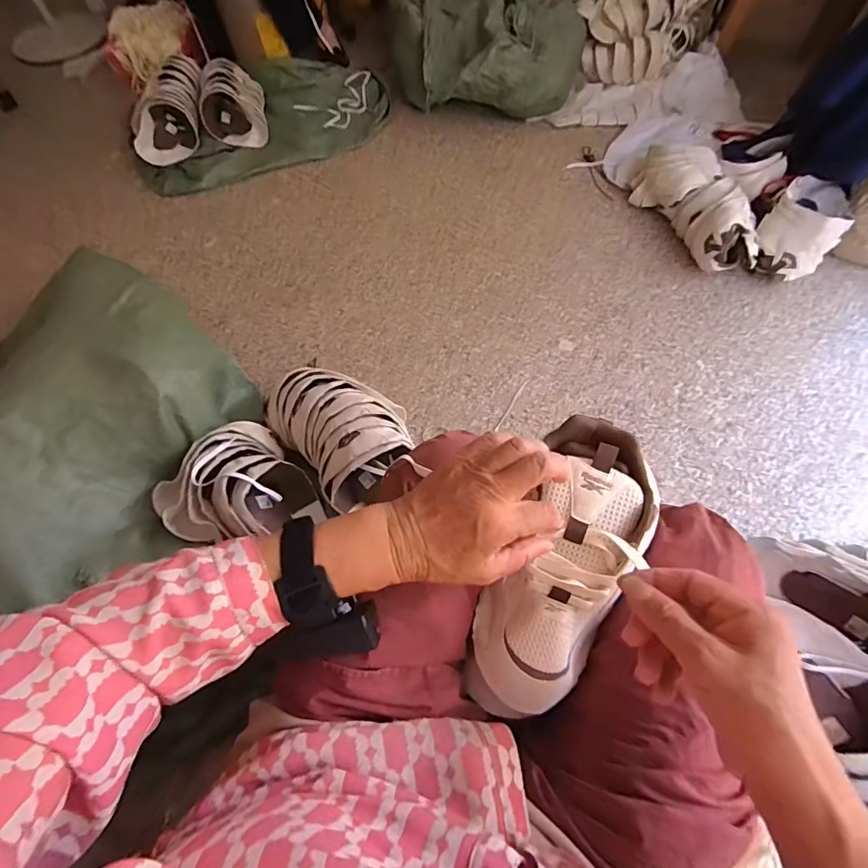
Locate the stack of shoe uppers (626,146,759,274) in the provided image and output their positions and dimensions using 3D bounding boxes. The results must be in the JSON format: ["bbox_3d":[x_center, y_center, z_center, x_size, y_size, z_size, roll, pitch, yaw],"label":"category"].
[{"bbox_3d":[0.635,-0.548,1.082,0.143,0.141,0.370,-18,63,-5],"label":"stack of shoe uppers"}]

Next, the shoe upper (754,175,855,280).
[{"bbox_3d":[0.846,-0.469,1.034,0.156,0.106,0.246,33,69,19],"label":"shoe upper"}]

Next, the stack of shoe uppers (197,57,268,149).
[{"bbox_3d":[-0.607,-1.000,1.348,0.174,0.119,0.280,-11,64,-3],"label":"stack of shoe uppers"}]

